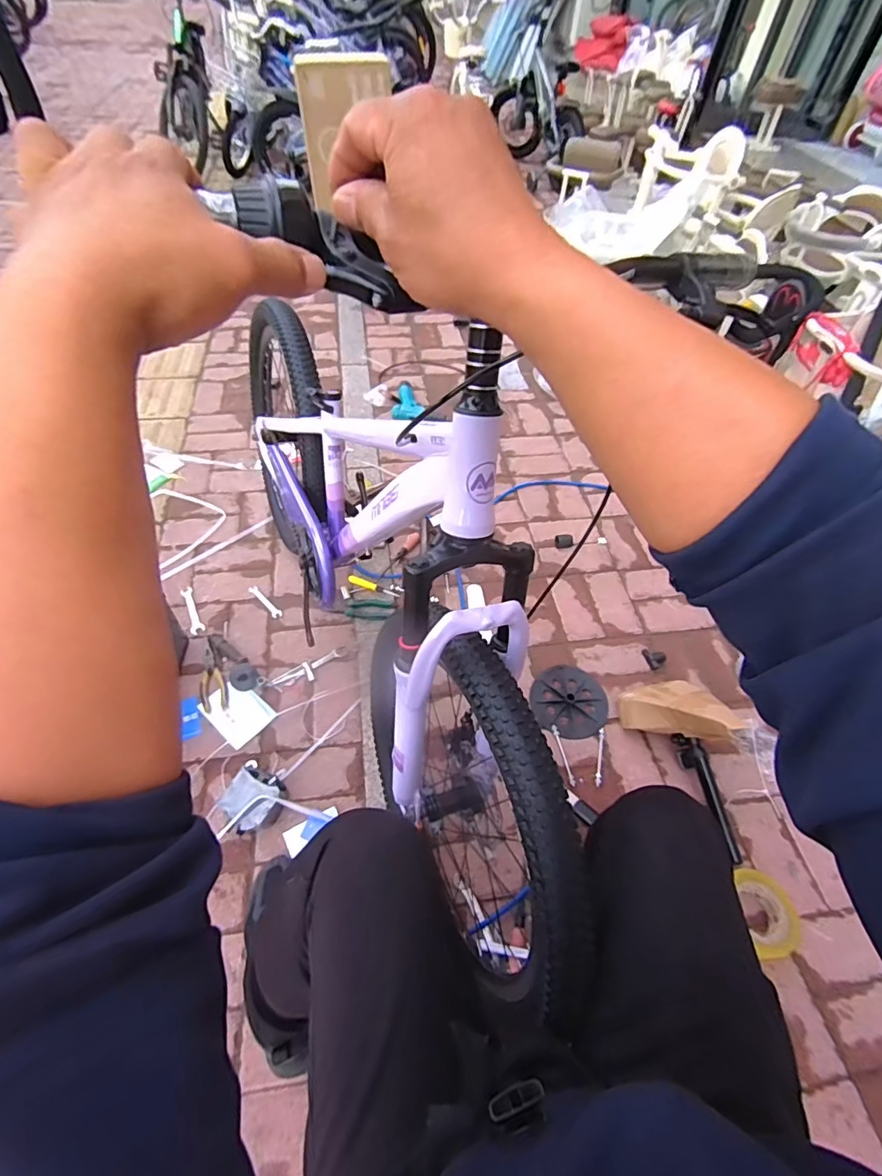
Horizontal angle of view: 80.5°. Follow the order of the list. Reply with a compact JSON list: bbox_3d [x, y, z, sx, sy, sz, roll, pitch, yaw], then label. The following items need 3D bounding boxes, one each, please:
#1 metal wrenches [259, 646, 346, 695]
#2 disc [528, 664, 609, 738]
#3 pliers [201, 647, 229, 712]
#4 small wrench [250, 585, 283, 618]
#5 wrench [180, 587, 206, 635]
[{"bbox_3d":[-0.295,0.176,1.140,0.194,0.024,0.054,-24,58,-20],"label":"metal wrenches"},{"bbox_3d":[0.280,0.242,1.137,0.163,0.009,0.161,3,52,-4],"label":"disc"},{"bbox_3d":[-0.497,0.194,1.130,0.052,0.010,0.164,-15,55,-15],"label":"pliers"},{"bbox_3d":[-0.423,0.034,1.255,0.108,0.007,0.024,39,60,23],"label":"small wrench"},{"bbox_3d":[-0.592,0.053,1.240,0.031,0.011,0.146,-23,58,-20],"label":"wrench"}]

